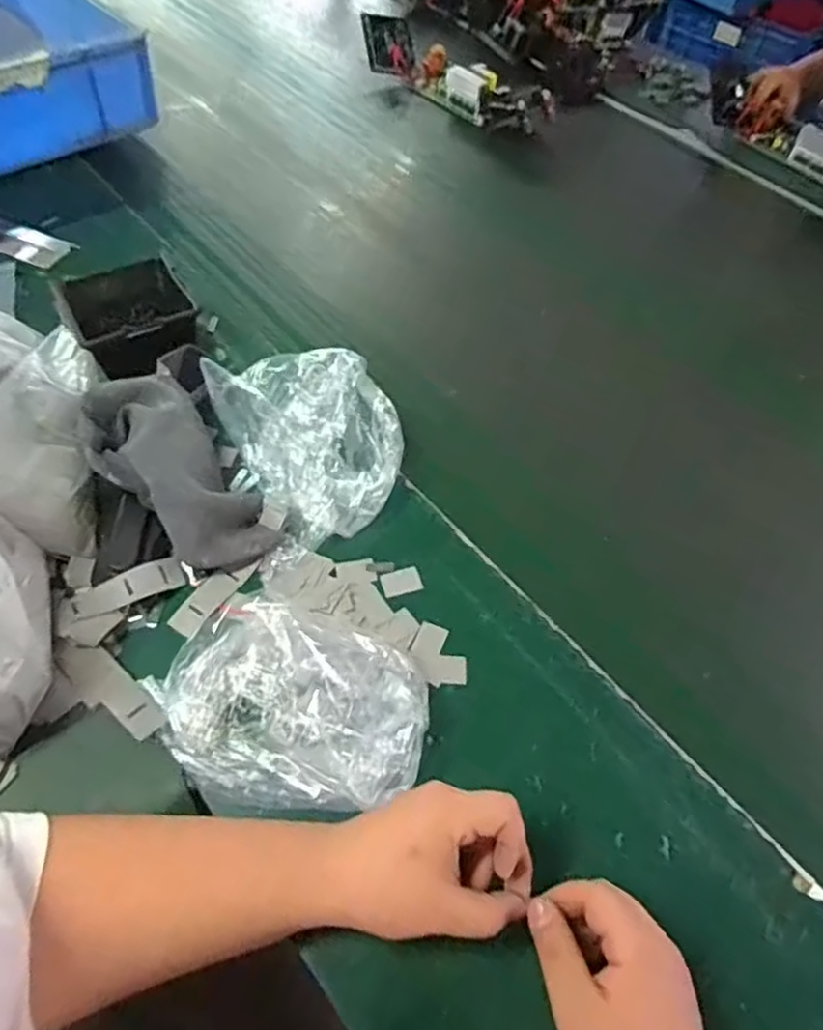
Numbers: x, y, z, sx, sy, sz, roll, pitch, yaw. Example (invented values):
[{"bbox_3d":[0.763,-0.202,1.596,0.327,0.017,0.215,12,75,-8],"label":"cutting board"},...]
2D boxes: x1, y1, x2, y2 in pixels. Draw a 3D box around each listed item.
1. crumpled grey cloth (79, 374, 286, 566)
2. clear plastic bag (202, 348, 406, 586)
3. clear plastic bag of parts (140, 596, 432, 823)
[{"bbox_3d":[-0.192,-0.038,0.567,0.103,0.067,0.191,-36,86,-27],"label":"crumpled grey cloth"},{"bbox_3d":[-0.083,-0.064,0.613,0.154,0.069,0.190,-16,57,-16],"label":"clear plastic bag"},{"bbox_3d":[-0.083,0.131,0.487,0.187,0.048,0.143,5,54,-1],"label":"clear plastic bag of parts"}]

